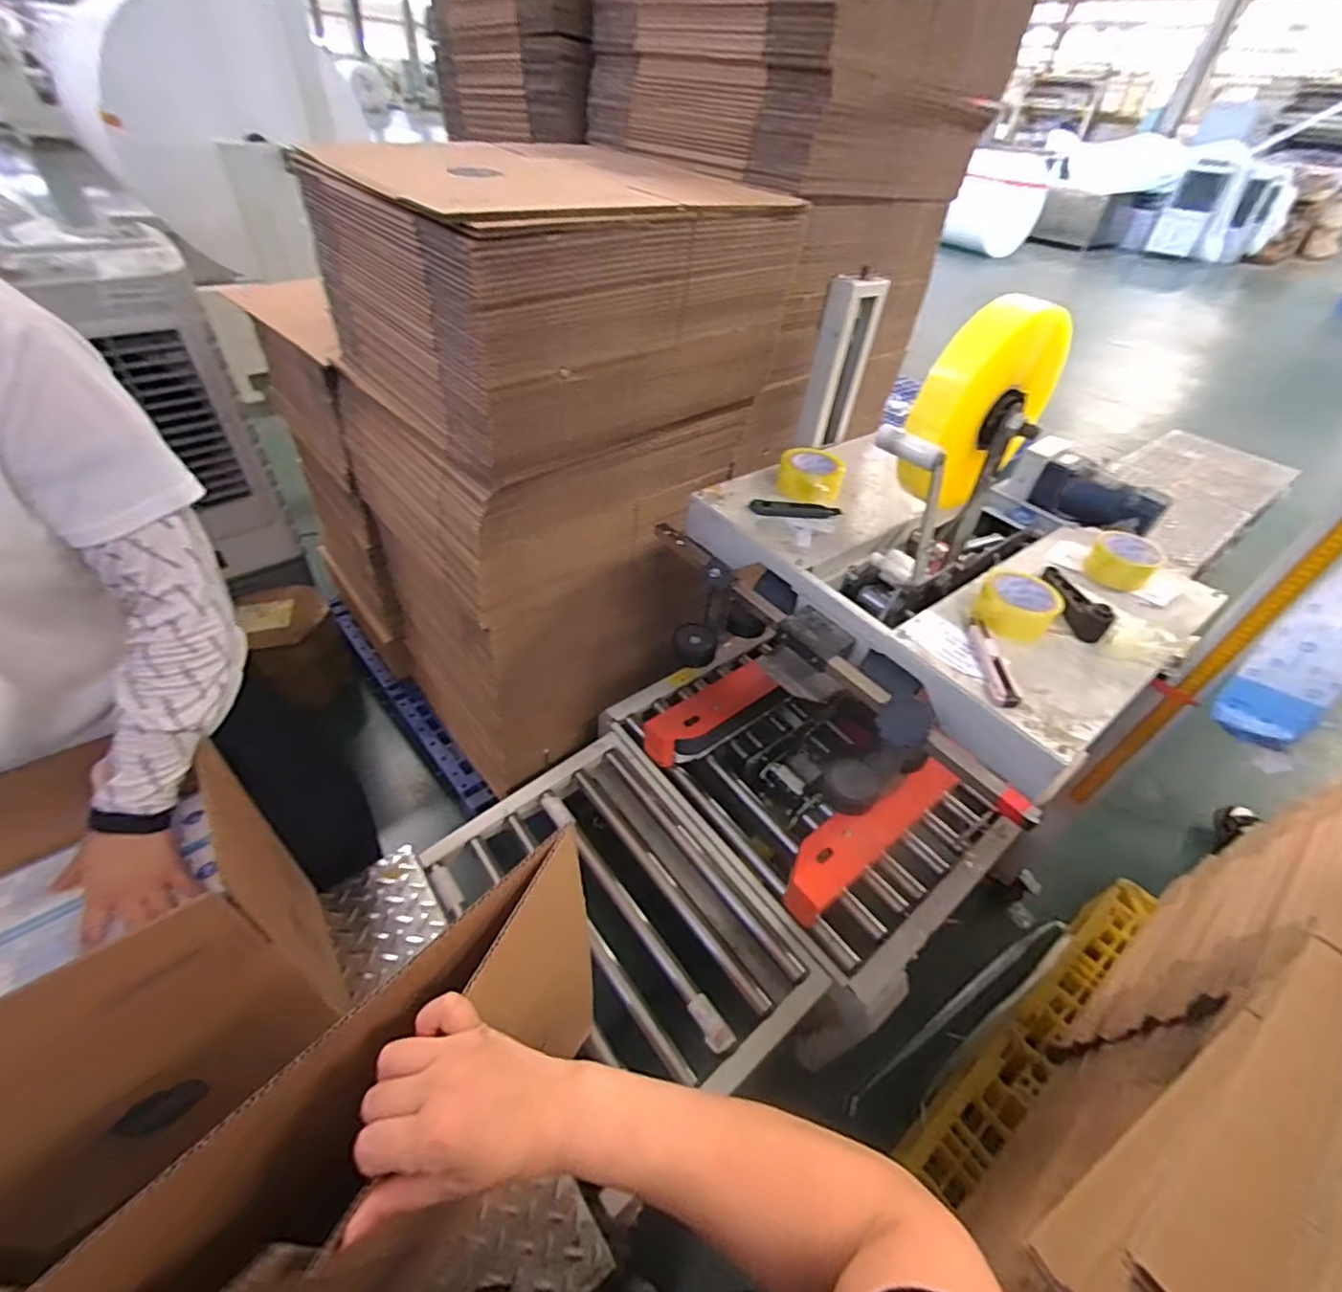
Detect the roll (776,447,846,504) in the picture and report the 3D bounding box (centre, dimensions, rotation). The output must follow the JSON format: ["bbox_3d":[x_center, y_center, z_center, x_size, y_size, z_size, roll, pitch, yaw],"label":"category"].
[{"bbox_3d":[0.247,-0.301,1.045,0.114,0.053,0.108,14,44,8],"label":"roll"}]

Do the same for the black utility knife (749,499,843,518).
[{"bbox_3d":[0.215,-0.233,1.005,0.156,0.023,0.021,-1,44,-7],"label":"black utility knife"}]

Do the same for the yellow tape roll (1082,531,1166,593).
[{"bbox_3d":[0.719,-0.135,0.936,0.095,0.060,0.093,3,44,-3],"label":"yellow tape roll"}]

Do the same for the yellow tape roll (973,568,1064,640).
[{"bbox_3d":[0.497,-0.063,0.843,0.100,0.055,0.107,3,43,-3],"label":"yellow tape roll"}]

